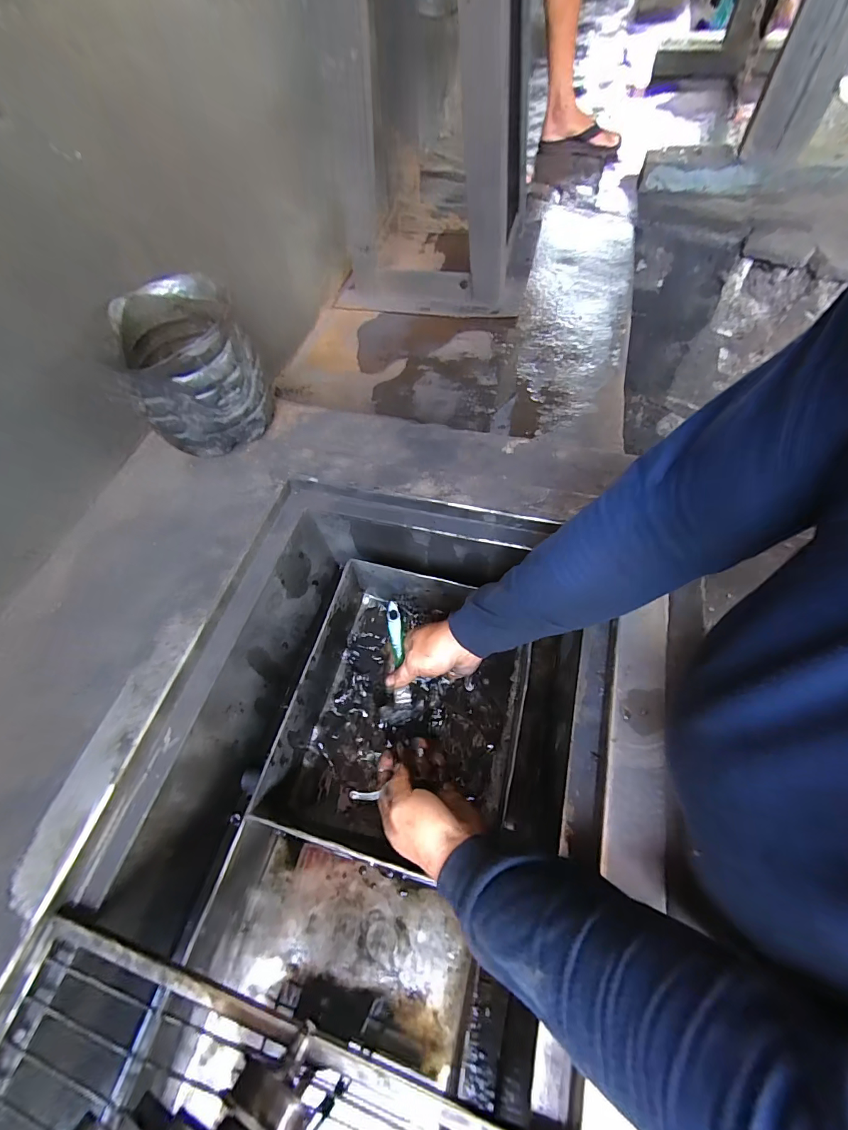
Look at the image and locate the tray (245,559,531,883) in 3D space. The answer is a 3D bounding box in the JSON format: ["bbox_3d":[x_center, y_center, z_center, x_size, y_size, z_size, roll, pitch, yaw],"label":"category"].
[{"bbox_3d":[-0.022,0.186,0.553,0.290,0.116,0.330,13,62,11],"label":"tray"}]

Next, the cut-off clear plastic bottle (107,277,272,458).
[{"bbox_3d":[-0.295,-0.251,0.562,0.150,0.160,0.163,-20,60,-6],"label":"cut-off clear plastic bottle"}]

